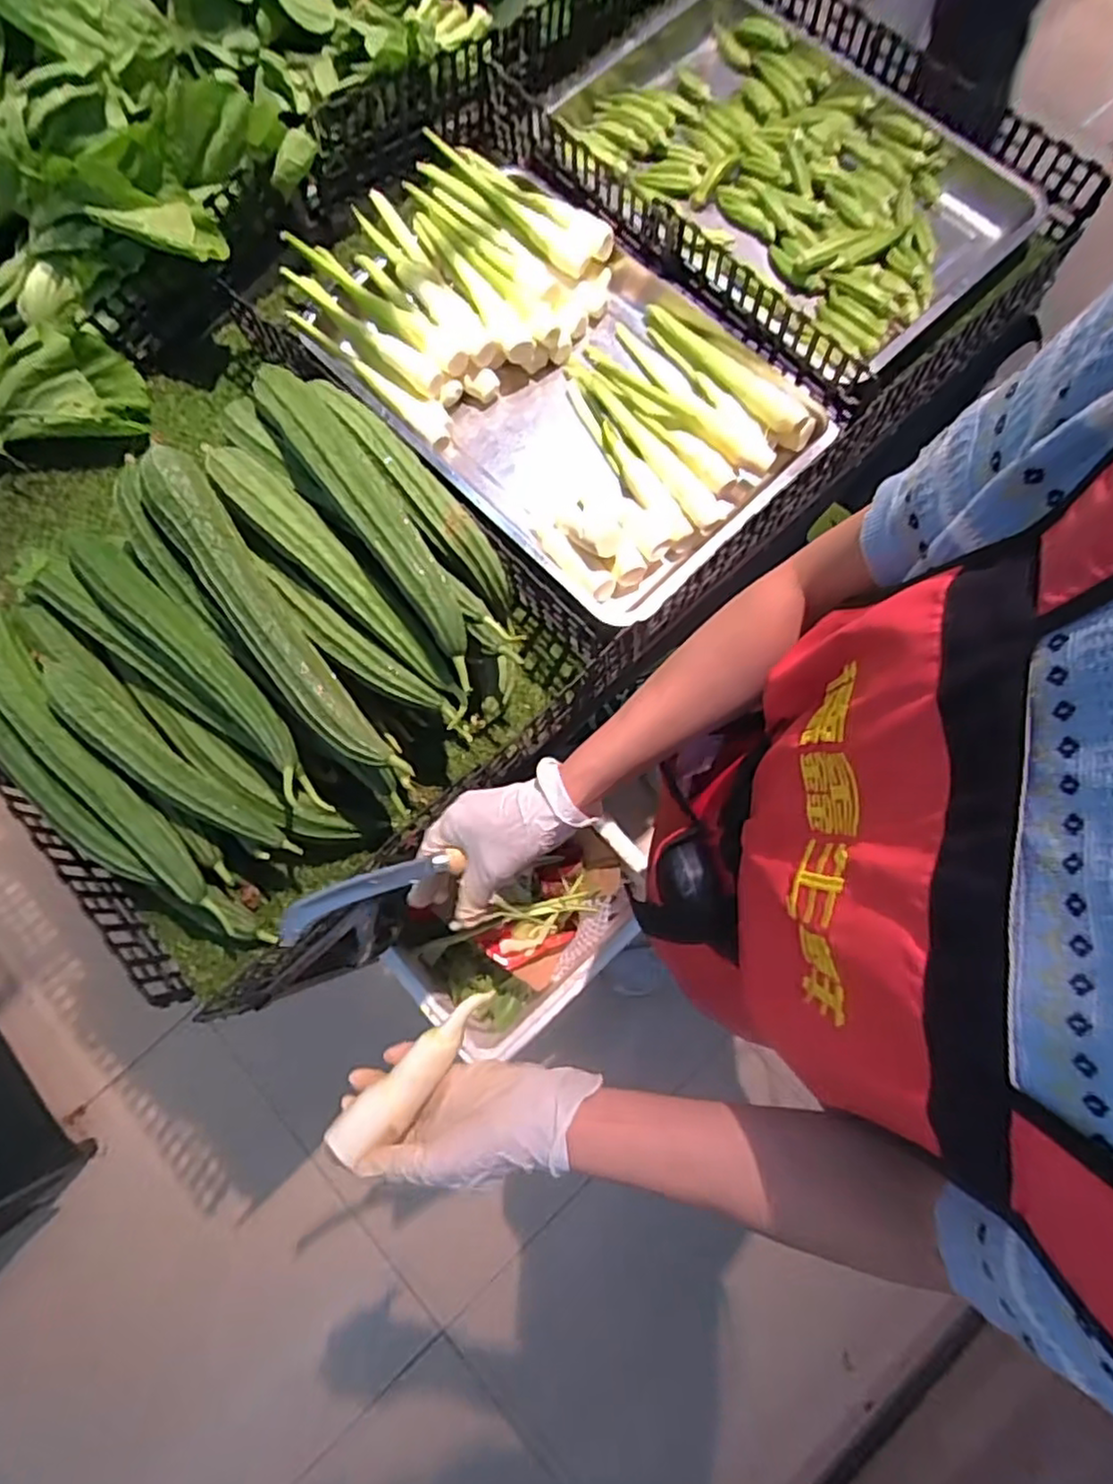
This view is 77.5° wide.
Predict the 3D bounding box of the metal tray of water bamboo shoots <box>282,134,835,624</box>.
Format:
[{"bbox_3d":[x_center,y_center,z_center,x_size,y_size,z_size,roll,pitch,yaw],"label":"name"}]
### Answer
[{"bbox_3d":[-0.019,-0.475,0.881,0.655,0.108,0.398,43,82,10],"label":"metal tray of water bamboo shoots"}]

